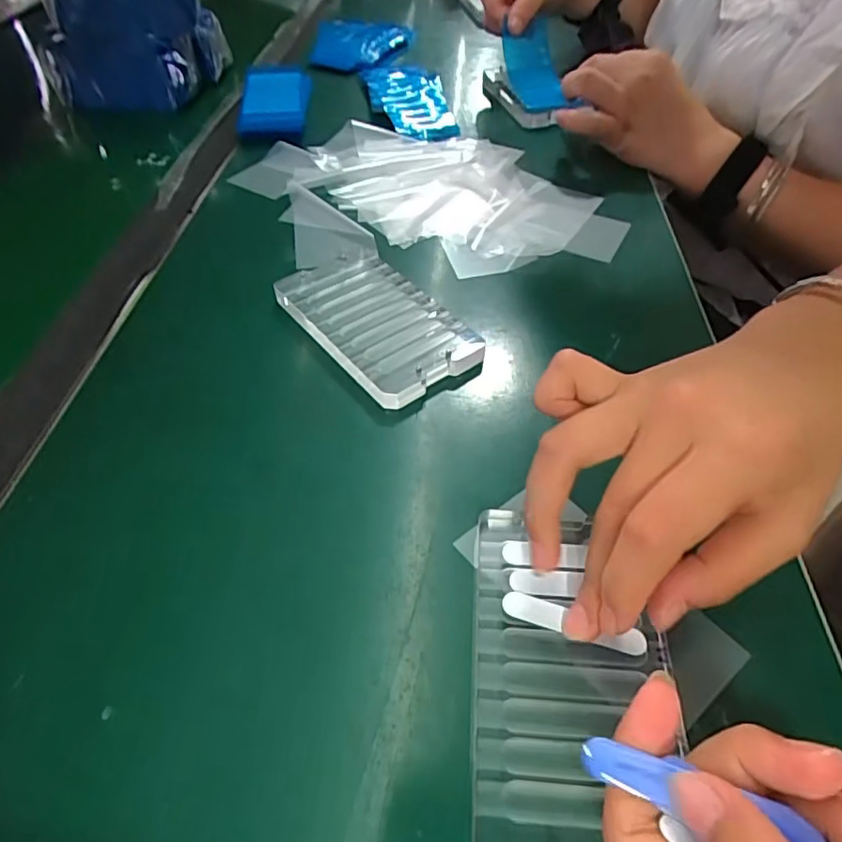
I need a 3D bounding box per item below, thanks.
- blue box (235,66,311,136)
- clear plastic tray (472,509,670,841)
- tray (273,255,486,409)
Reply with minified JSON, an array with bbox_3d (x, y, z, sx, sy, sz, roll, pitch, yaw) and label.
[{"bbox_3d":[-0.138,-0.301,0.538,0.063,0.022,0.140,-5,49,-3],"label":"blue box"},{"bbox_3d":[0.050,0.087,0.204,0.063,0.007,0.119,2,51,3],"label":"clear plastic tray"},{"bbox_3d":[-0.026,-0.058,0.333,0.069,0.013,0.117,-29,55,-22],"label":"tray"}]

